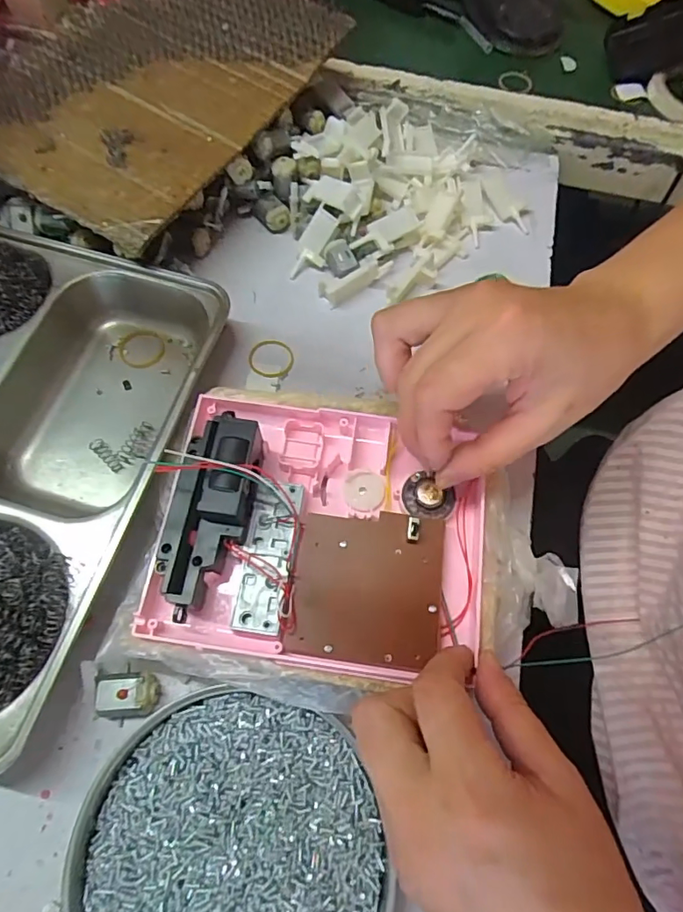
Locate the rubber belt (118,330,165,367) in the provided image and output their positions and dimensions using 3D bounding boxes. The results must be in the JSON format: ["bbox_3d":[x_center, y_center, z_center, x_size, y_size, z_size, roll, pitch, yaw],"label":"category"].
[{"bbox_3d":[-0.135,-0.072,0.349,0.030,0.004,0.028,1,66,-2],"label":"rubber belt"}]

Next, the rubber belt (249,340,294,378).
[{"bbox_3d":[-0.048,-0.067,0.350,0.030,0.004,0.031,1,66,-2],"label":"rubber belt"}]

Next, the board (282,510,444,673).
[{"bbox_3d":[0.013,0.064,0.257,0.072,0.006,0.072,7,66,1],"label":"board"}]

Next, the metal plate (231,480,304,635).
[{"bbox_3d":[-0.037,0.048,0.259,0.025,0.008,0.076,8,66,1],"label":"metal plate"}]

